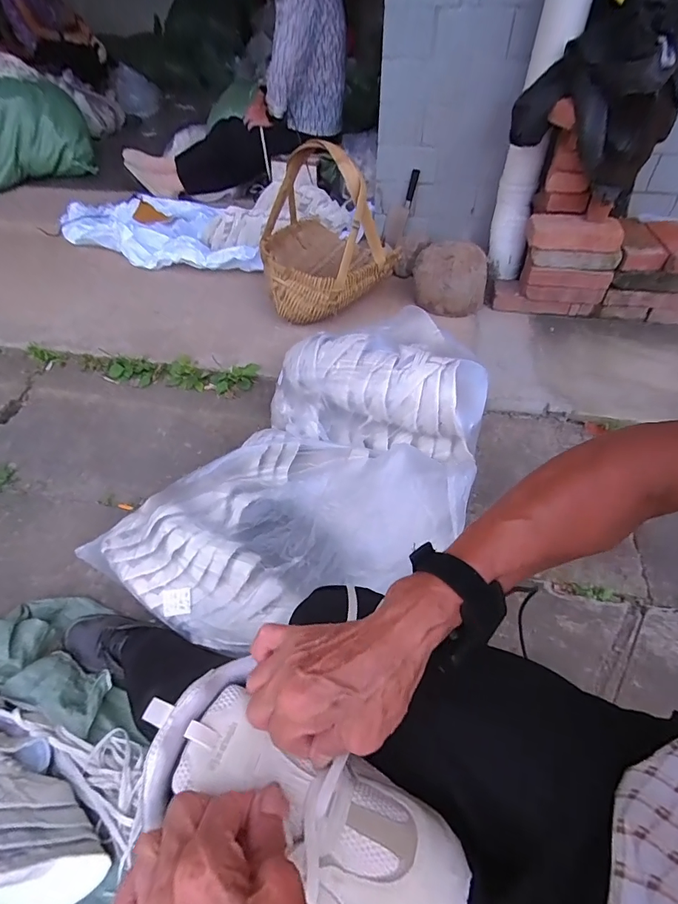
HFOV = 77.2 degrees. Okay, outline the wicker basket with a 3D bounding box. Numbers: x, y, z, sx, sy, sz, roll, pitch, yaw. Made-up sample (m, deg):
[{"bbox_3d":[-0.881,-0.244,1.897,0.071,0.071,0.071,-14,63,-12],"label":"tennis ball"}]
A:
[{"bbox_3d":[-0.034,-0.673,1.308,0.407,0.401,0.424,-6,47,-4],"label":"wicker basket"}]

